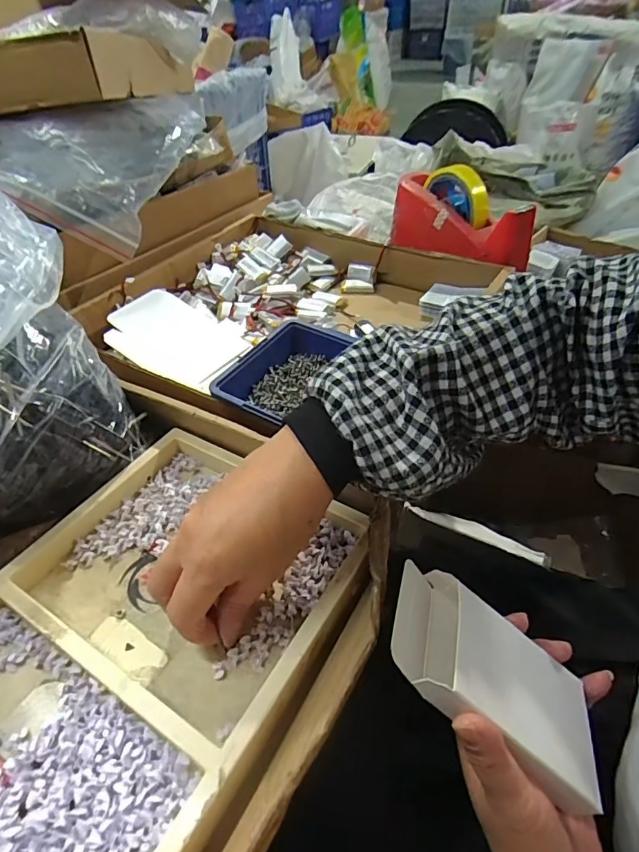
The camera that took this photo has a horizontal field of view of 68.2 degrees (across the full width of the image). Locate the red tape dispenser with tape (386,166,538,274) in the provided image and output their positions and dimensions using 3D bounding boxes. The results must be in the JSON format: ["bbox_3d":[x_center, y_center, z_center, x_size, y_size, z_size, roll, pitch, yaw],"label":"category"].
[{"bbox_3d":[0.169,-0.251,0.575,0.074,0.089,0.195,-21,46,-18],"label":"red tape dispenser with tape"}]

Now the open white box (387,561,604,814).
[{"bbox_3d":[0.099,0.137,0.259,0.134,0.020,0.077,36,28,-1],"label":"open white box"}]

